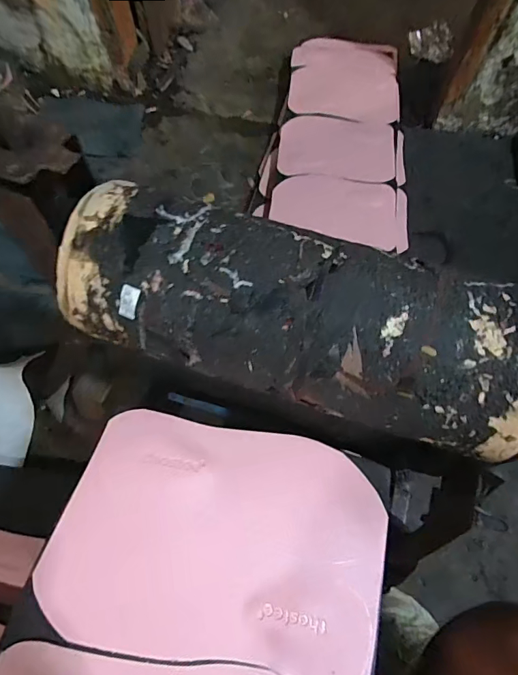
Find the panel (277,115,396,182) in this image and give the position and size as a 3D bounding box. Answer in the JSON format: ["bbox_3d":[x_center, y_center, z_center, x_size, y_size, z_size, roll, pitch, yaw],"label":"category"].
[{"bbox_3d":[0.168,-0.405,0.914,0.245,0.009,0.163,6,68,0],"label":"panel"}]

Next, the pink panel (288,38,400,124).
[{"bbox_3d":[0.205,-0.626,1.036,0.250,0.050,0.329,8,65,0],"label":"pink panel"}]

